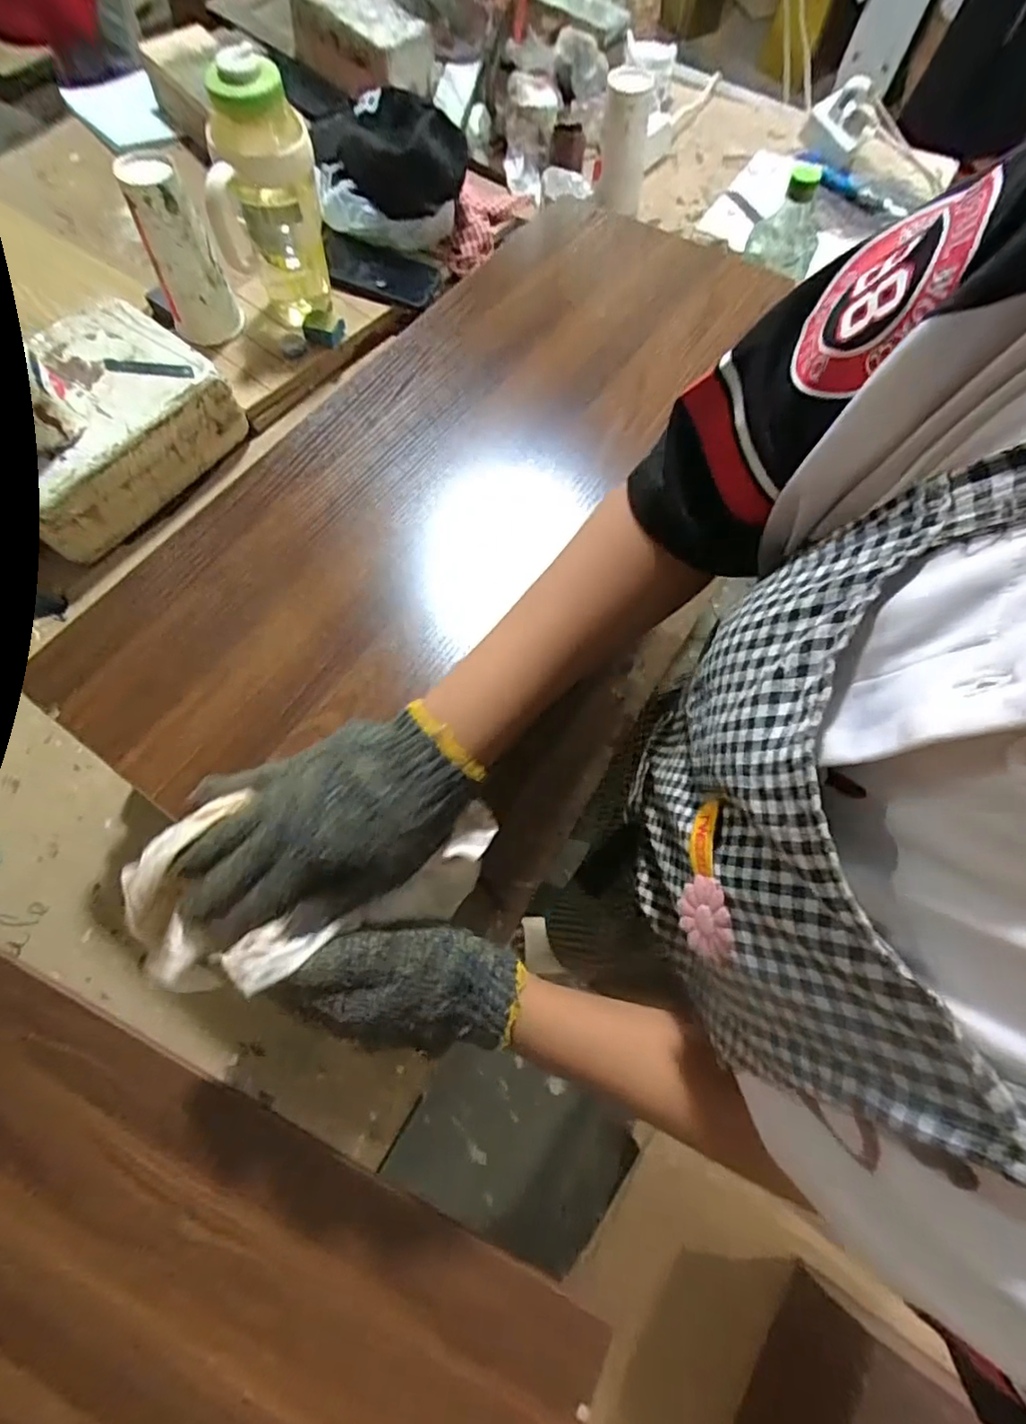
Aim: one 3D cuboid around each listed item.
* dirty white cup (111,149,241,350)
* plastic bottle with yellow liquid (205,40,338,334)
[{"bbox_3d":[-0.398,-0.547,0.722,0.081,0.179,0.086,-26,73,-12],"label":"dirty white cup"},{"bbox_3d":[-0.283,-0.578,0.701,0.110,0.244,0.095,1,70,-3],"label":"plastic bottle with yellow liquid"}]

